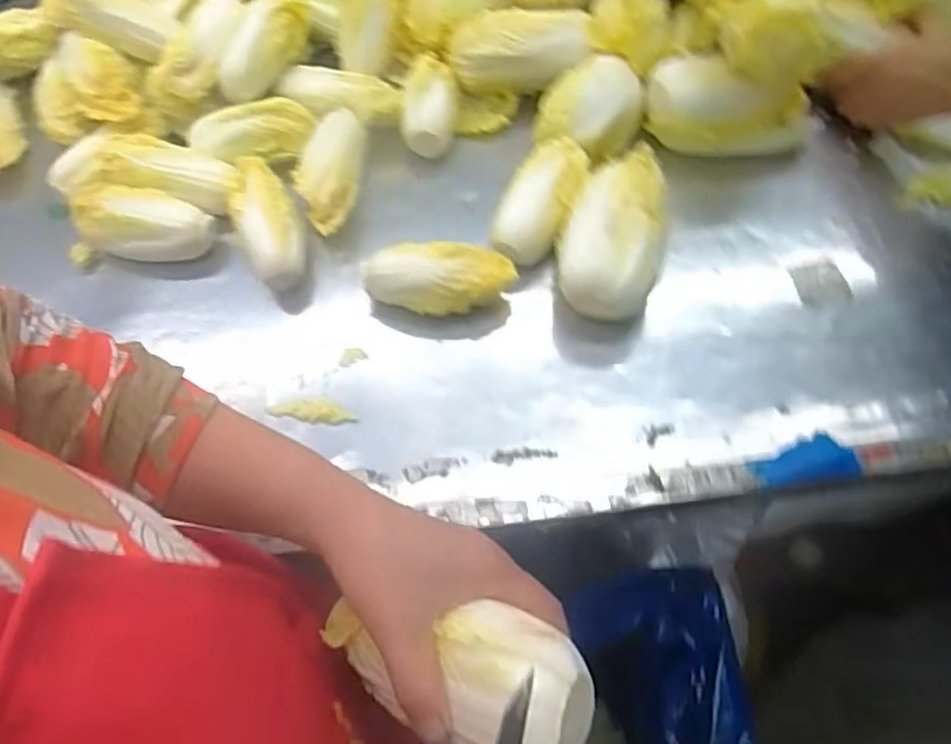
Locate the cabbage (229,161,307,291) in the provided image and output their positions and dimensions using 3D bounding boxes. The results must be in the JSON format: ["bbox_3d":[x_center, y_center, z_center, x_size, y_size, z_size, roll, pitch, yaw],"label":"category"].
[{"bbox_3d":[-0.173,-0.127,0.547,0.053,0.036,0.114,-18,80,-8],"label":"cabbage"}]

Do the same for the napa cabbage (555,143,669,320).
[{"bbox_3d":[0.112,-0.112,0.545,0.084,0.061,0.142,16,62,10],"label":"napa cabbage"}]

